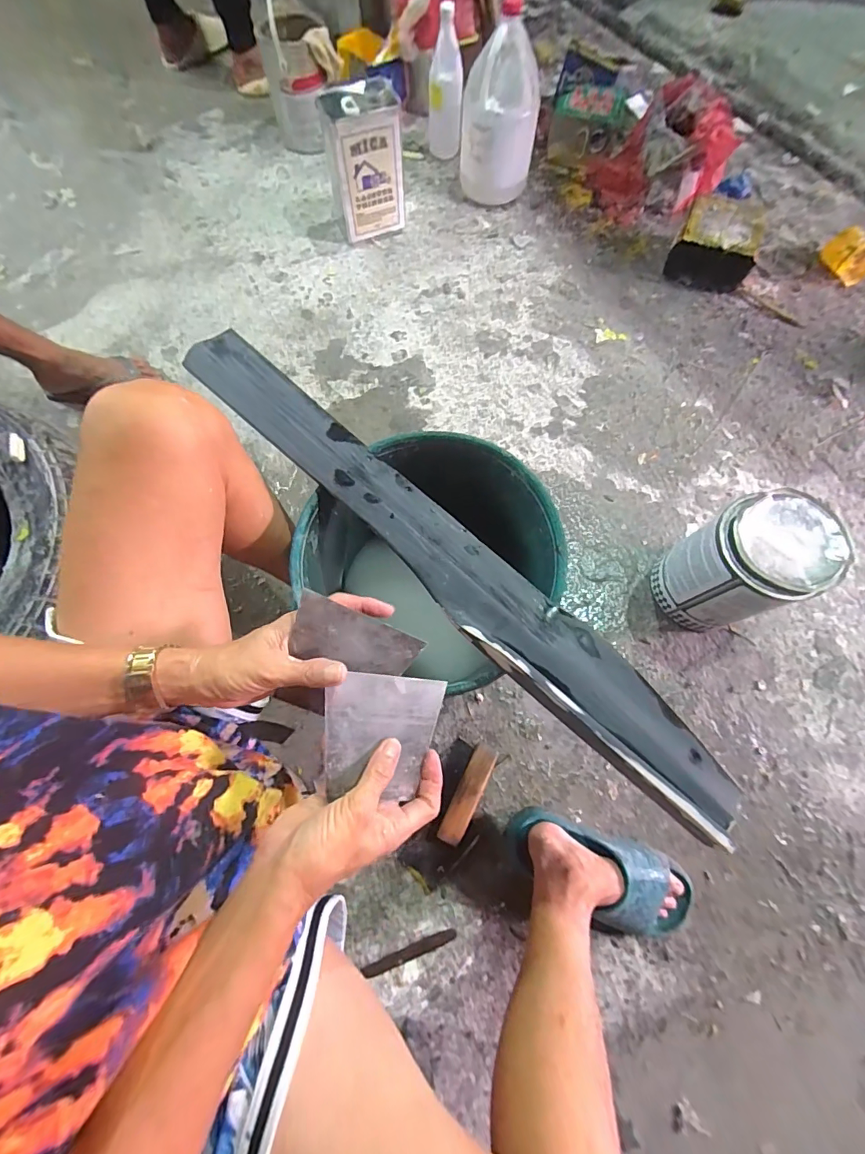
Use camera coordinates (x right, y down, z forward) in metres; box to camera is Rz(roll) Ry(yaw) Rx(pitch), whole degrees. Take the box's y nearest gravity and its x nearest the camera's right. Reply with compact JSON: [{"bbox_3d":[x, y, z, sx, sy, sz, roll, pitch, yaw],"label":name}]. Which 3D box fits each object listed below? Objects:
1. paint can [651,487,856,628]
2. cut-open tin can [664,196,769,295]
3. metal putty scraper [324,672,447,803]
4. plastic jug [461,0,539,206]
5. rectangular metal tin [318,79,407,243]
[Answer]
[{"bbox_3d":[0.491,-0.015,0.709,0.179,0.210,0.157,-23,74,-7],"label":"paint can"},{"bbox_3d":[0.654,-0.765,1.013,0.170,0.104,0.163,26,74,8],"label":"cut-open tin can"},{"bbox_3d":[-0.041,0.128,0.356,0.097,0.005,0.093,12,80,-24],"label":"metal putty scraper"},{"bbox_3d":[0.155,-1.096,1.026,0.171,0.289,0.188,1,72,0],"label":"plastic jug"},{"bbox_3d":[-0.149,-0.920,0.994,0.162,0.238,0.101,-13,73,-4],"label":"rectangular metal tin"}]

